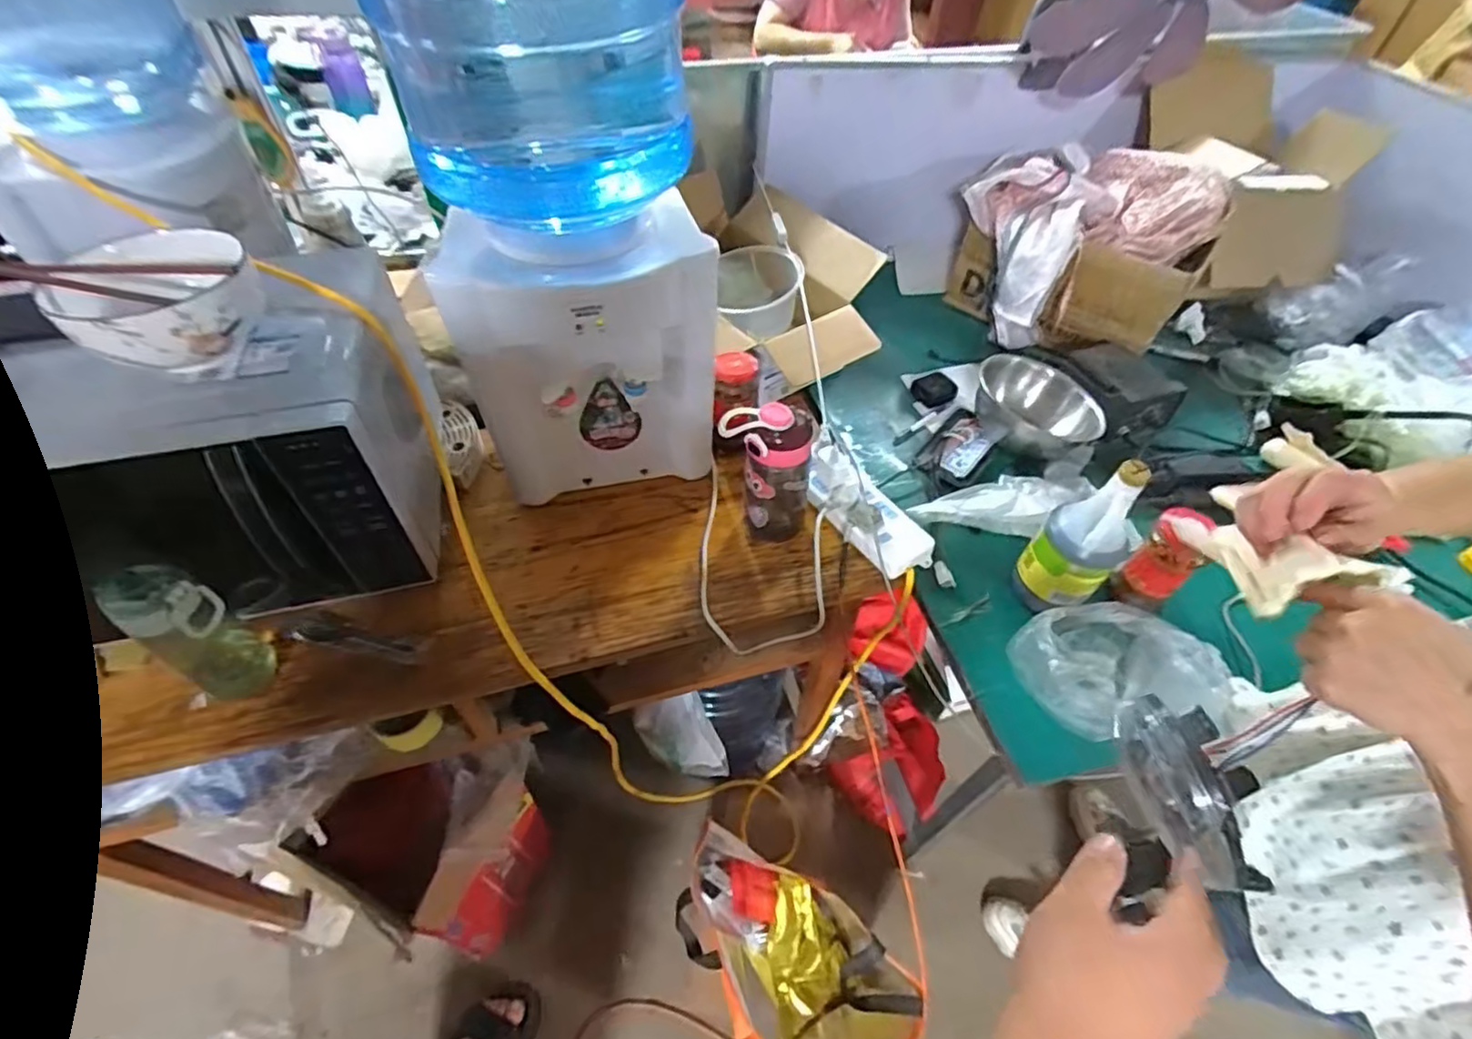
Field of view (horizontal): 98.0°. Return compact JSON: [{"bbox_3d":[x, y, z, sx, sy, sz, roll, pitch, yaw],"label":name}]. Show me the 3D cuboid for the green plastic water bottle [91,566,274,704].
[{"bbox_3d":[-0.555,0.123,0.659,0.084,0.179,0.079,27,55,19],"label":"green plastic water bottle"}]

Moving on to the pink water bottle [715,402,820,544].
[{"bbox_3d":[0.037,-0.057,0.786,0.109,0.202,0.068,7,51,3],"label":"pink water bottle"}]

